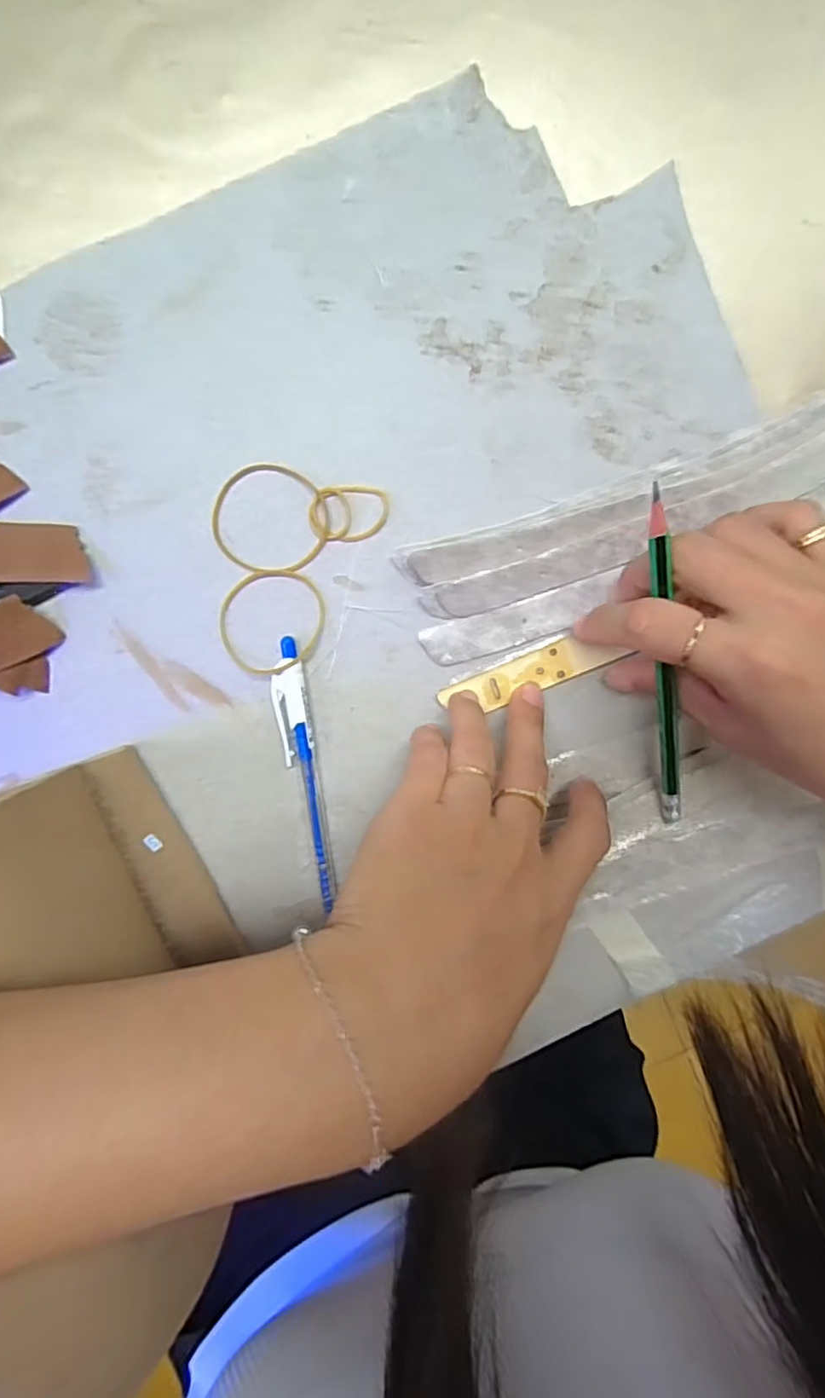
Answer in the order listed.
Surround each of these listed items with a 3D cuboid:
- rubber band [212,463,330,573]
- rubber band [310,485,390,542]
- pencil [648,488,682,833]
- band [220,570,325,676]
[{"bbox_3d":[-0.060,-0.076,0.271,0.048,0.004,0.045,-1,99,-5],"label":"rubber band"},{"bbox_3d":[-0.027,-0.078,0.273,0.033,0.004,0.023,1,98,-5],"label":"rubber band"},{"bbox_3d":[0.101,-0.009,0.258,0.007,0.006,0.149,-15,116,-2],"label":"pencil"},{"bbox_3d":[-0.060,-0.033,0.276,0.046,0.007,0.042,-1,99,-5],"label":"band"}]

